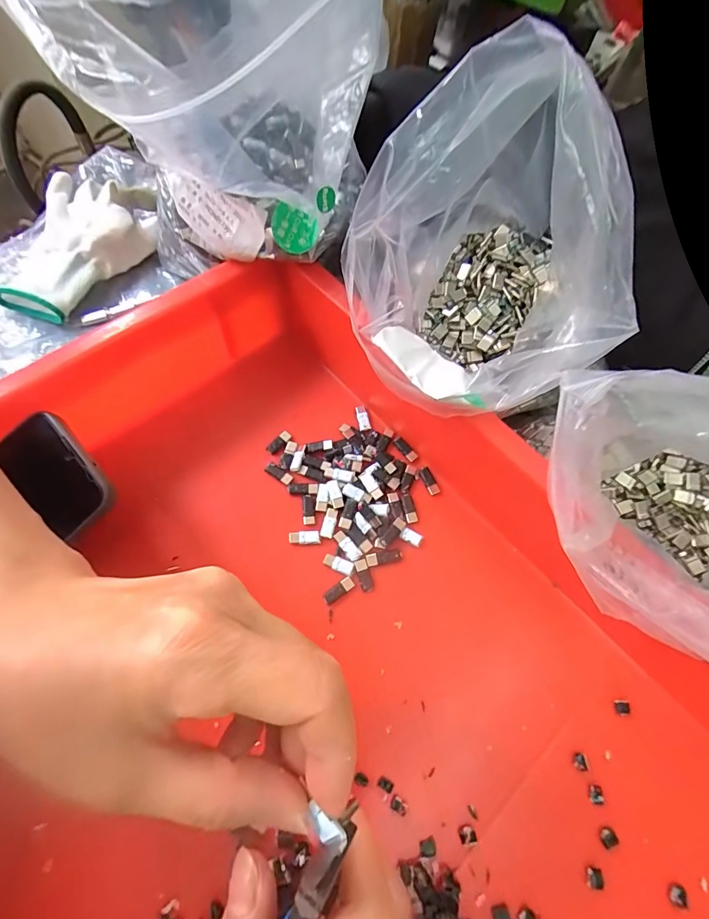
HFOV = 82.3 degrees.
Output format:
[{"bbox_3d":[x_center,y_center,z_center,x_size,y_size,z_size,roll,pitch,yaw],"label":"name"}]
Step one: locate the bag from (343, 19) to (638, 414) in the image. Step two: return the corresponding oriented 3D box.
[{"bbox_3d":[0.086,-0.103,0.213,0.144,0.138,0.125,-34,74,-18],"label":"bag"}]

